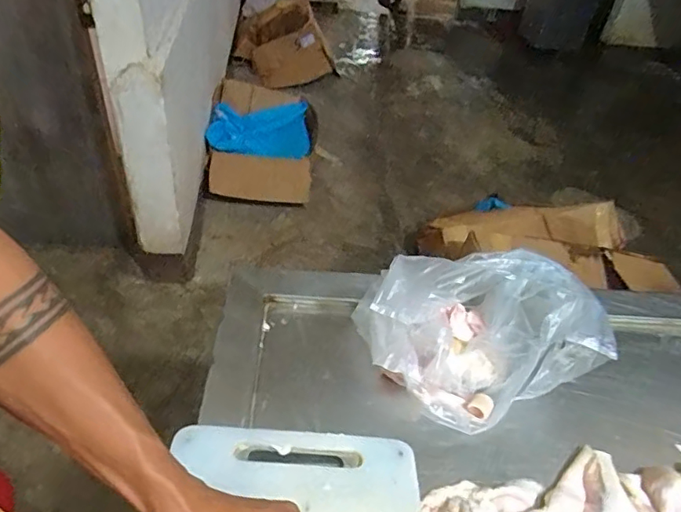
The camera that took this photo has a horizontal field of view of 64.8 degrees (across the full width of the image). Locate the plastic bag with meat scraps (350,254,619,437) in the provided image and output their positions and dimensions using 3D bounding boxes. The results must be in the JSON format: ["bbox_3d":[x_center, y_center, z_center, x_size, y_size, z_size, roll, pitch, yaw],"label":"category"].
[{"bbox_3d":[0.156,0.084,0.609,0.261,0.139,0.180,5,41,-1],"label":"plastic bag with meat scraps"}]

